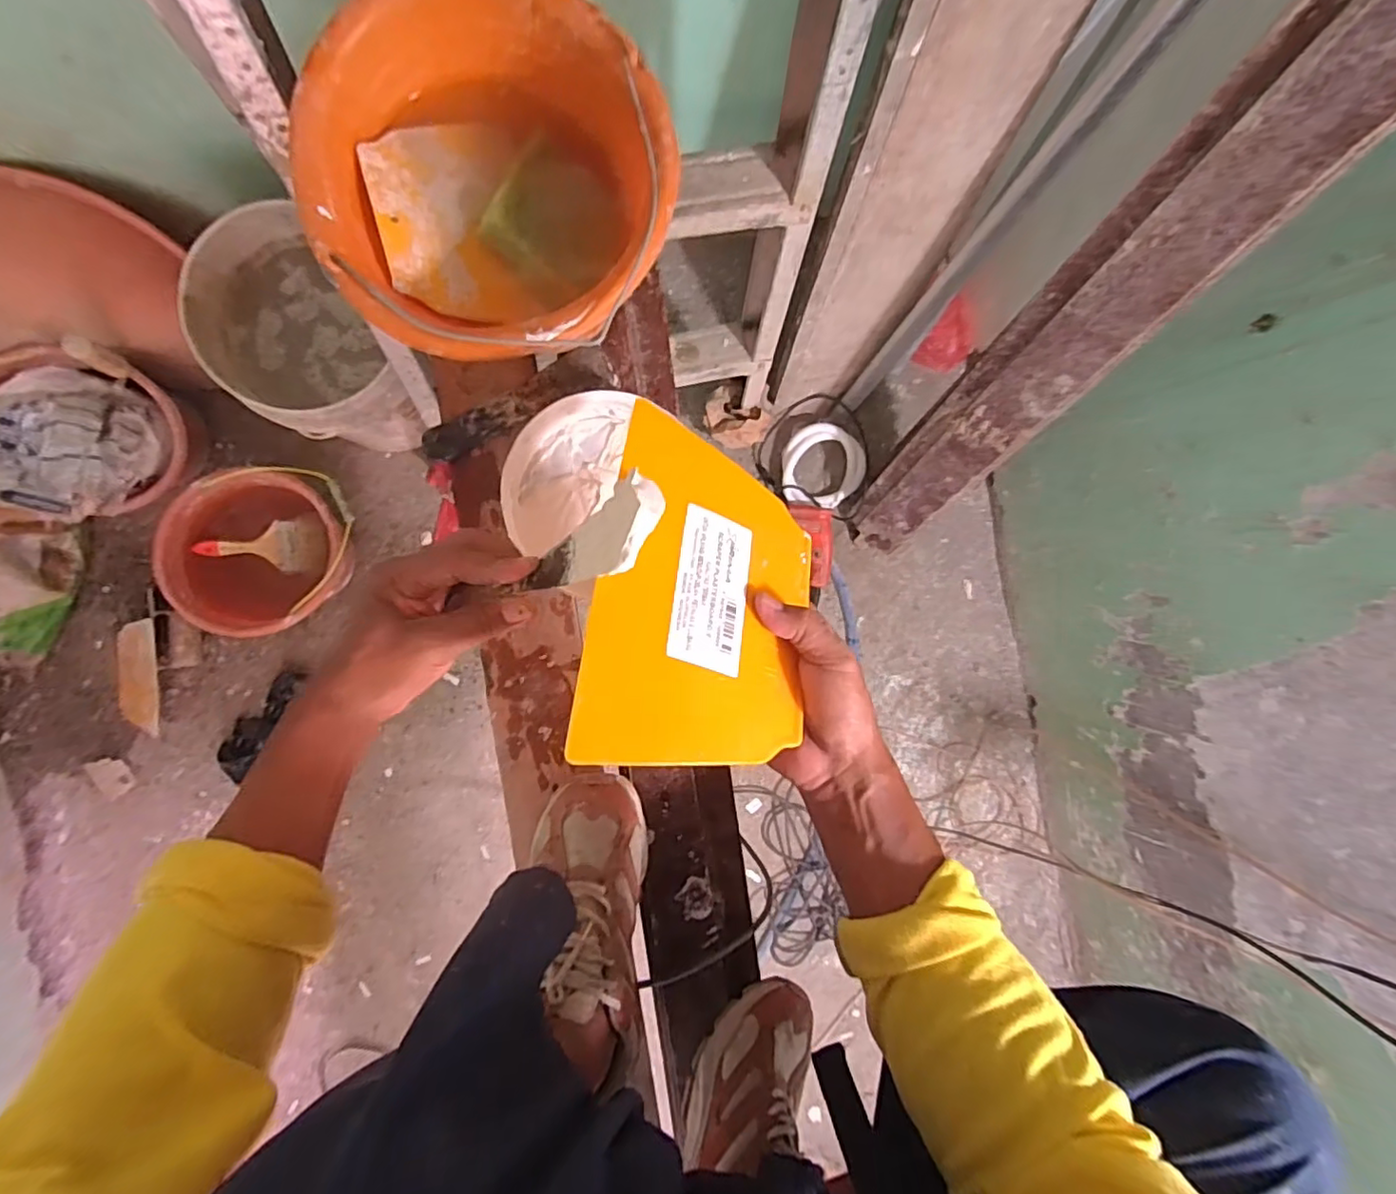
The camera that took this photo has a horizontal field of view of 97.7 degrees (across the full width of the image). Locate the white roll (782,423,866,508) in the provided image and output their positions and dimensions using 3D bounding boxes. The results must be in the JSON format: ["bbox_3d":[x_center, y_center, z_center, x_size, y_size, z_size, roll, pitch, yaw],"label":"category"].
[{"bbox_3d":[0.268,-0.284,1.314,0.166,0.066,0.174,0,92,-8],"label":"white roll"}]

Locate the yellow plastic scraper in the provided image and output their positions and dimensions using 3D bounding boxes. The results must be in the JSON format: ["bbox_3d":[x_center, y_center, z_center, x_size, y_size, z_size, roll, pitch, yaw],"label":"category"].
[{"bbox_3d":[0.009,0.002,0.368,0.146,0.007,0.205,21,65,-29],"label":"yellow plastic scraper"}]

